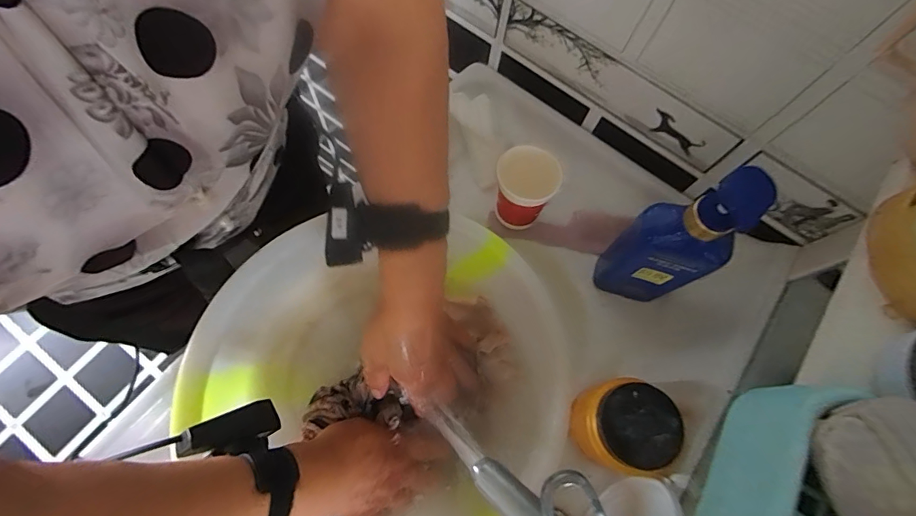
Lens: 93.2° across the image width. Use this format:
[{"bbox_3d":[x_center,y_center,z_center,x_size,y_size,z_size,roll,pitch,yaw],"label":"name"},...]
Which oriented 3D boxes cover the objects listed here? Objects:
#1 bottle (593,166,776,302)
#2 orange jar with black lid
[{"bbox_3d":[0.210,-0.013,0.431,0.089,0.245,0.061,29,70,9],"label":"bottle"},{"bbox_3d":[0.162,0.164,0.426,0.079,0.075,0.081,1,68,-2],"label":"orange jar with black lid"}]

